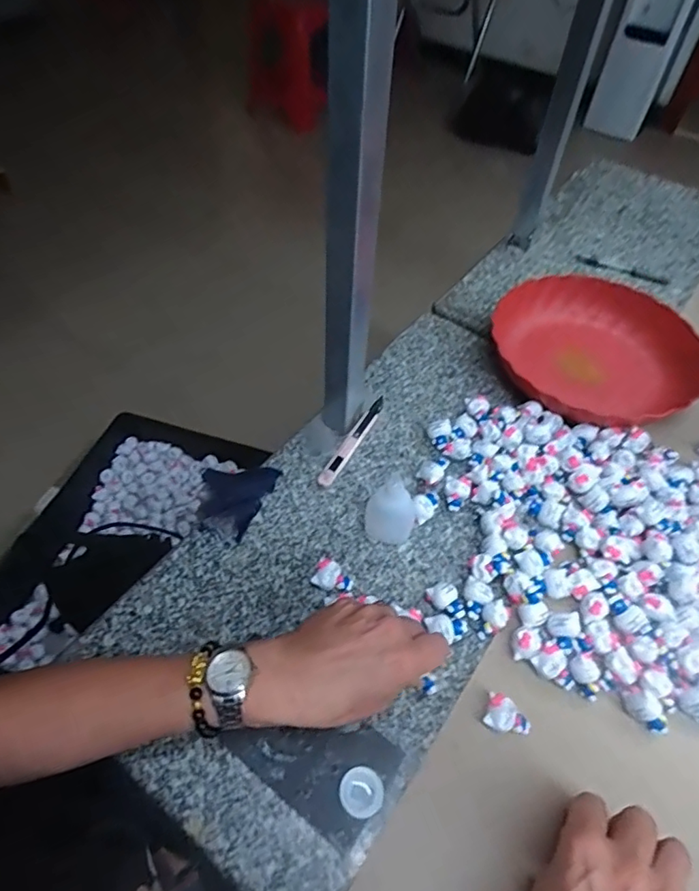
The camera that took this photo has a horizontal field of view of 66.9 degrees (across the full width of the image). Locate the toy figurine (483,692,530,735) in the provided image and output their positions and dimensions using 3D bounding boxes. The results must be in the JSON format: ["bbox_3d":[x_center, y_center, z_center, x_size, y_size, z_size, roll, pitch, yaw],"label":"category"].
[{"bbox_3d":[0.122,0.212,0.410,0.034,0.018,0.026,21,55,13],"label":"toy figurine"}]

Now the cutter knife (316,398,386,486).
[{"bbox_3d":[0.006,-0.008,0.576,0.015,0.008,0.137,25,56,16],"label":"cutter knife"}]

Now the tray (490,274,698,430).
[{"bbox_3d":[0.296,-0.115,0.644,0.239,0.046,0.228,16,54,10],"label":"tray"}]

